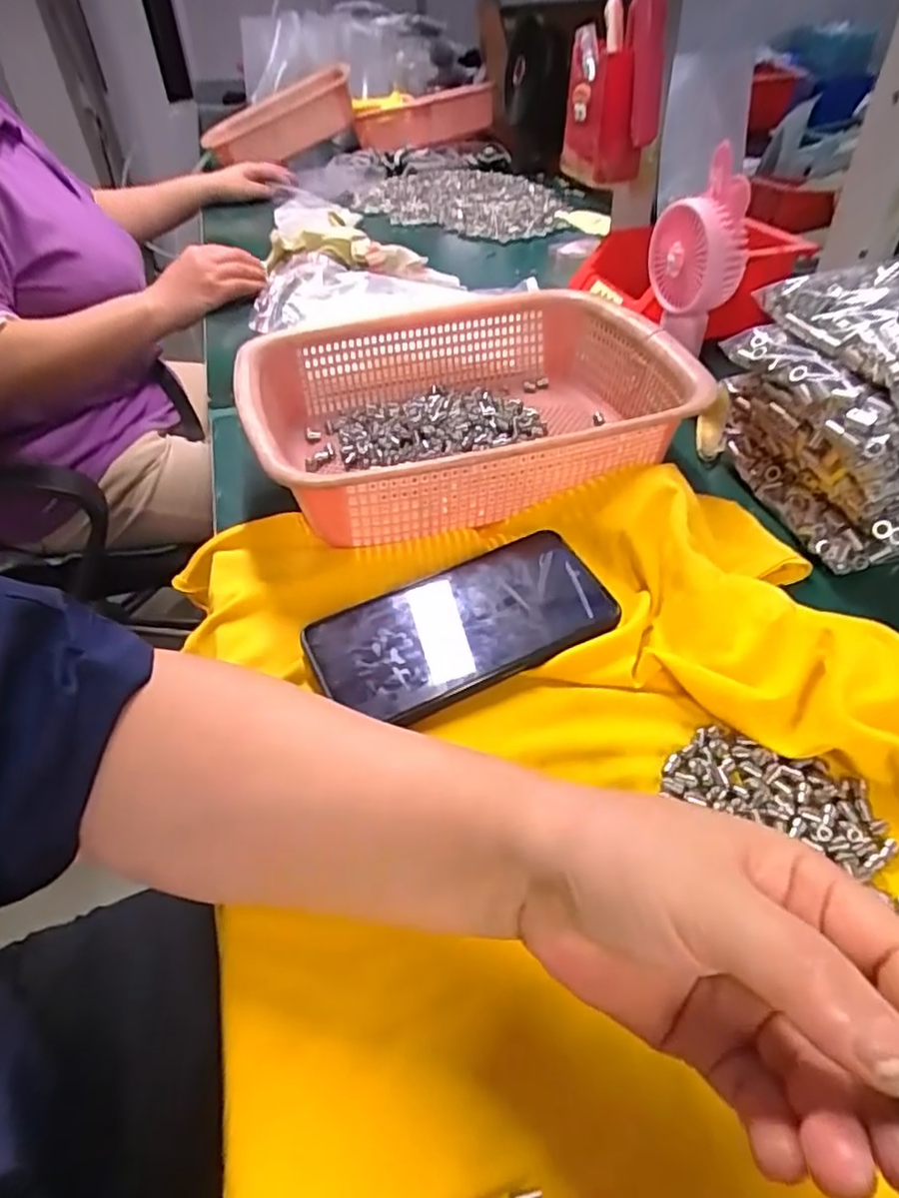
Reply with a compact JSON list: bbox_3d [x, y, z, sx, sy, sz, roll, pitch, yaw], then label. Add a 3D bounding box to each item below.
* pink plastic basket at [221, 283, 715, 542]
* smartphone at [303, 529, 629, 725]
[{"bbox_3d":[0.009,-0.135,0.457,0.280,0.067,0.207,-15,45,-11],"label":"pink plastic basket"},{"bbox_3d":[0.007,0.014,0.354,0.158,0.014,0.076,-21,47,-17],"label":"smartphone"}]

